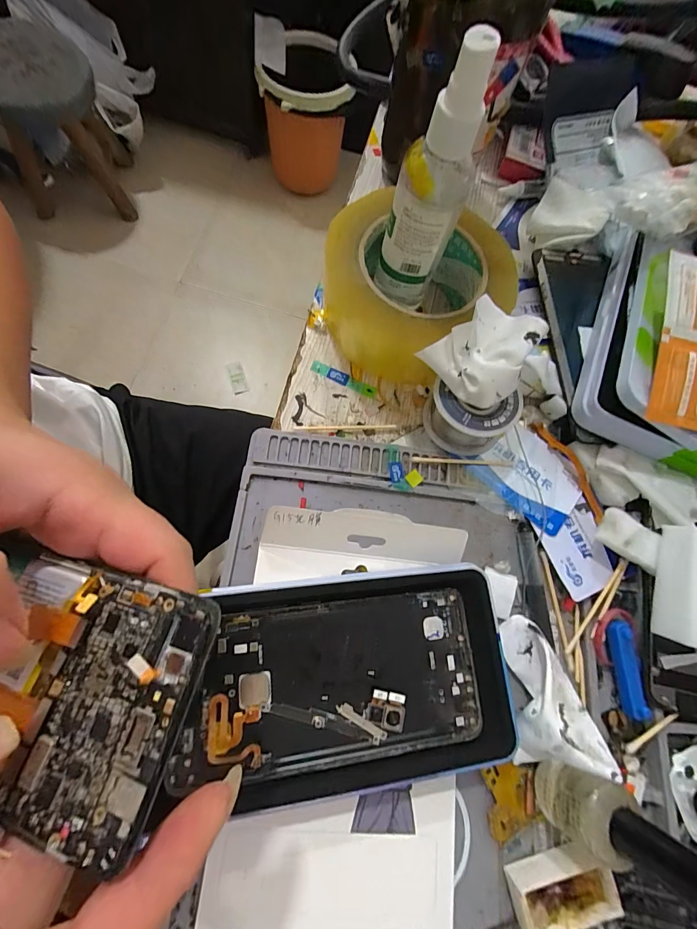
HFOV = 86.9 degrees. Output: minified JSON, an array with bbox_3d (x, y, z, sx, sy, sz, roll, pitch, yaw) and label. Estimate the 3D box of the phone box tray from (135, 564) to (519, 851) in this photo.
[{"bbox_3d":[0.000,0.108,0.187,0.164,0.023,0.097,-3,75,-9],"label":"phone box tray"}]

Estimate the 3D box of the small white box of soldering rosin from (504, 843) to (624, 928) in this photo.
[{"bbox_3d":[0.104,0.208,0.180,0.048,0.016,0.025,-11,77,-11],"label":"small white box of soldering rosin"}]

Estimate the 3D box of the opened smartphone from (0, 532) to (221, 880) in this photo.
[{"bbox_3d":[-0.120,0.064,0.126,0.144,0.005,0.070,11,68,15],"label":"opened smartphone"}]

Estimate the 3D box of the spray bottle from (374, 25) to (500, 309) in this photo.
[{"bbox_3d":[0.042,-0.143,0.209,0.039,0.131,0.030,18,73,-3],"label":"spray bottle"}]

